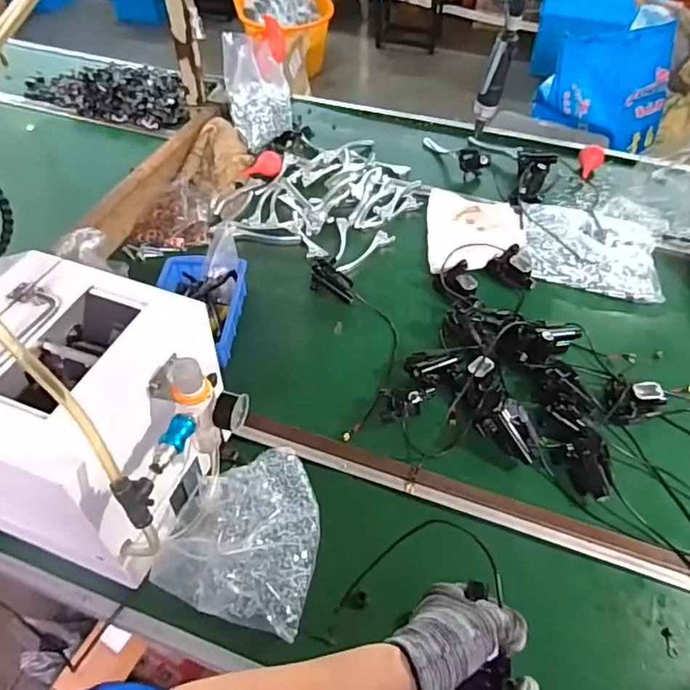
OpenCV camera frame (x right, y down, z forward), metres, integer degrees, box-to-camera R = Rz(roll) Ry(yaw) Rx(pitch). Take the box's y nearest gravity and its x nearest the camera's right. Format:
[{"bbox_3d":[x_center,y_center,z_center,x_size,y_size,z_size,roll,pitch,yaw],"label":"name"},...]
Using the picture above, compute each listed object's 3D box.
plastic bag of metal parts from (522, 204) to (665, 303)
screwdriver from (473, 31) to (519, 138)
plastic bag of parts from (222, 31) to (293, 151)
[{"bbox_3d":[0.444,-0.179,1.042,0.231,0.037,0.209,7,50,5],"label":"plastic bag of metal parts"},{"bbox_3d":[0.259,-0.451,1.019,0.047,0.174,0.034,13,52,11],"label":"screwdriver"},{"bbox_3d":[-0.178,-0.528,1.229,0.144,0.225,0.058,-7,6,-21],"label":"plastic bag of parts"}]

